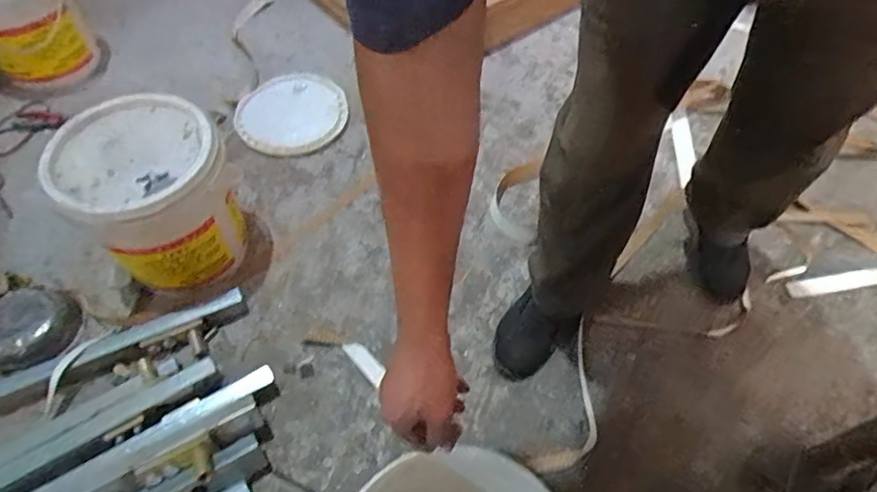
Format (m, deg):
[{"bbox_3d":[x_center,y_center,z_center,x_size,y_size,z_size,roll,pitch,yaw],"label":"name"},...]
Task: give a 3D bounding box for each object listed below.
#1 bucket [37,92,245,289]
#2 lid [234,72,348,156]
[{"bbox_3d":[-0.512,-0.090,1.005,0.262,0.253,0.248,0,55,0],"label":"bucket"},{"bbox_3d":[-0.370,-0.335,1.370,0.245,0.019,0.265,0,55,0],"label":"lid"}]

